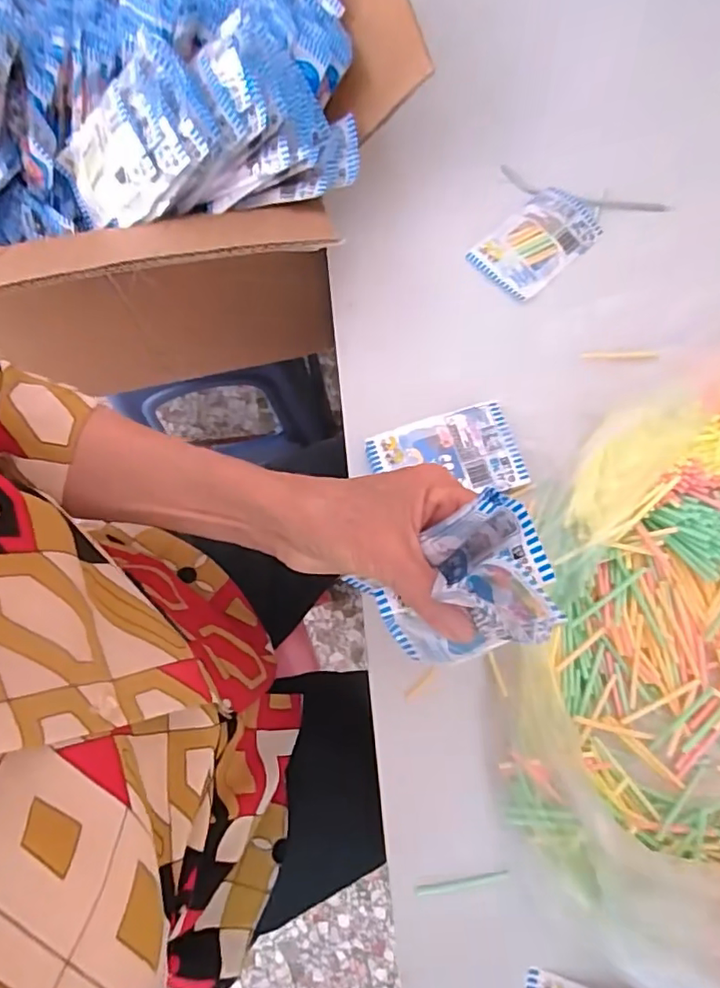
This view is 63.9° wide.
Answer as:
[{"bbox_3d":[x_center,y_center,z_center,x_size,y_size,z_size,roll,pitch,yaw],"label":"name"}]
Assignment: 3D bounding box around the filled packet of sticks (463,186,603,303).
[{"bbox_3d":[0.147,-0.209,0.477,0.101,0.012,0.062,-40,77,-11],"label":"filled packet of sticks"}]

